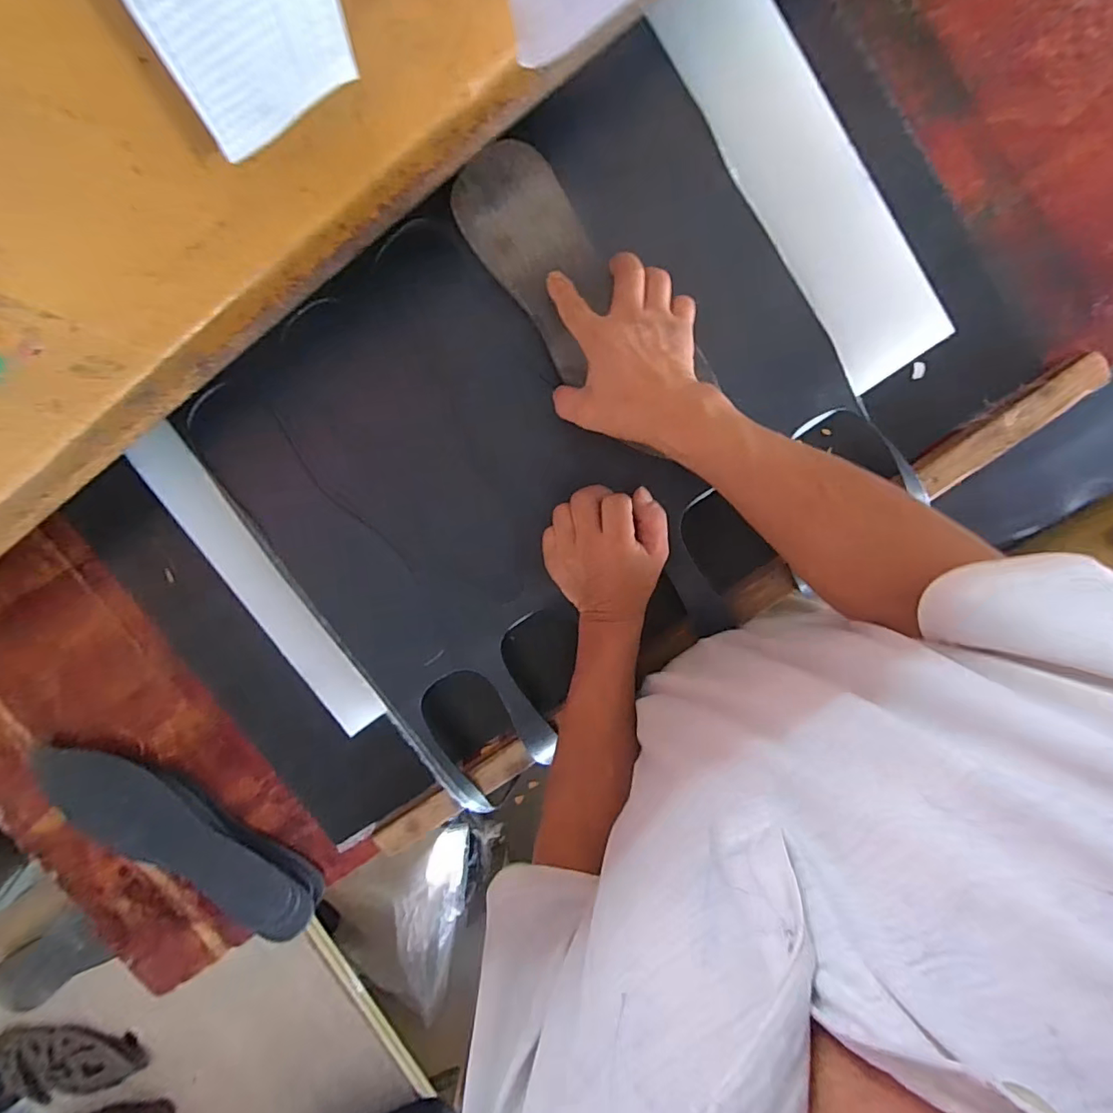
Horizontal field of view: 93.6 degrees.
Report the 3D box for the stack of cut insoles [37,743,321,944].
[{"bbox_3d":[-0.437,0.325,0.602,0.349,0.020,0.114,30,98,-3],"label":"stack of cut insoles"}]

